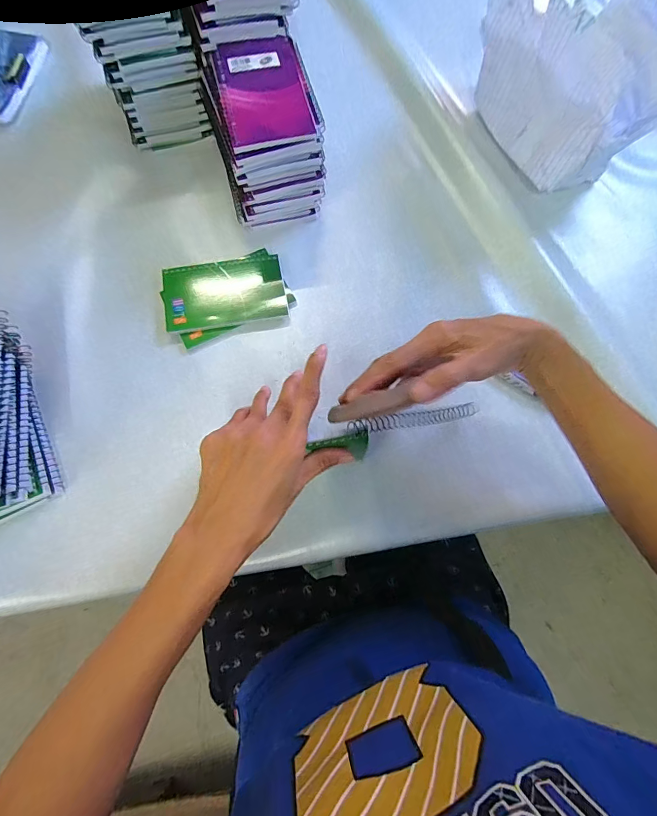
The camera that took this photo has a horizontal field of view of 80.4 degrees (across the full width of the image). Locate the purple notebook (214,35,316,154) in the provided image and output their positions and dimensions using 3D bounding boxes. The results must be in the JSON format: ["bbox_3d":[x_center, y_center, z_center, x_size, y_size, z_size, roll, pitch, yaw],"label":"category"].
[{"bbox_3d":[-0.065,-0.316,0.381,0.081,0.011,0.149,-10,73,-5],"label":"purple notebook"}]

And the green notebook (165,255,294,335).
[{"bbox_3d":[-0.114,-0.126,0.430,0.128,0.011,0.078,-11,73,-5],"label":"green notebook"}]

